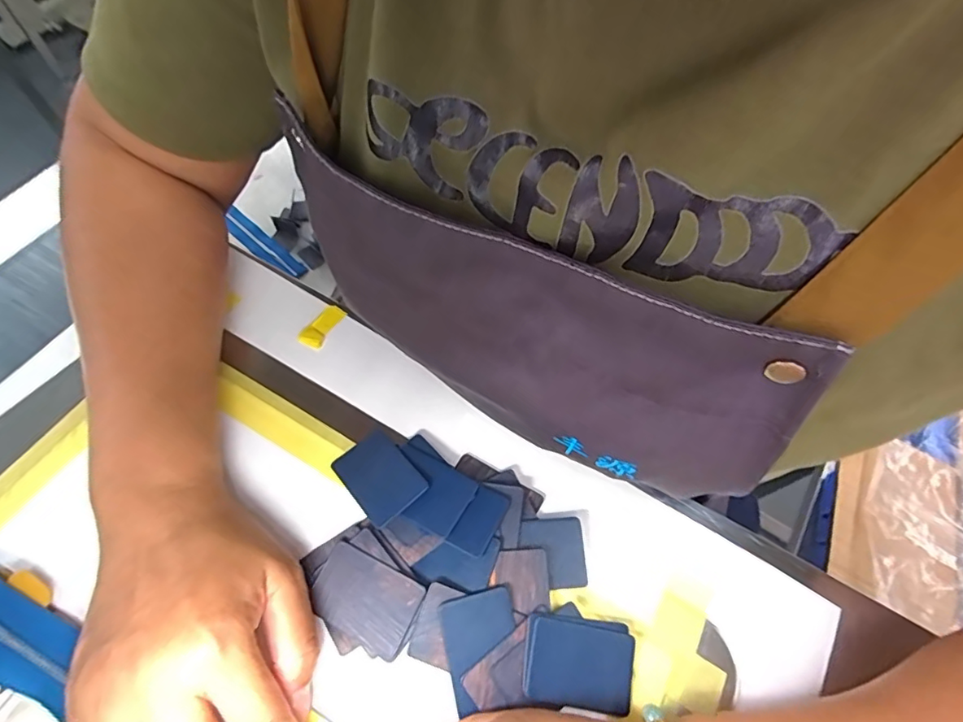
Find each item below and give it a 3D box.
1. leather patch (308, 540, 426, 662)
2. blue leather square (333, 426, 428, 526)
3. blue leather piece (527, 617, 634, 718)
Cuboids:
[{"bbox_3d":[-0.057,0.117,0.259,0.051,0.004,0.036,26,73,11],"label":"leather patch"},{"bbox_3d":[-0.057,0.063,0.290,0.035,0.004,0.052,-36,54,-21],"label":"blue leather square"},{"bbox_3d":[0.047,0.145,0.250,0.051,0.005,0.035,14,74,-3],"label":"blue leather piece"}]

